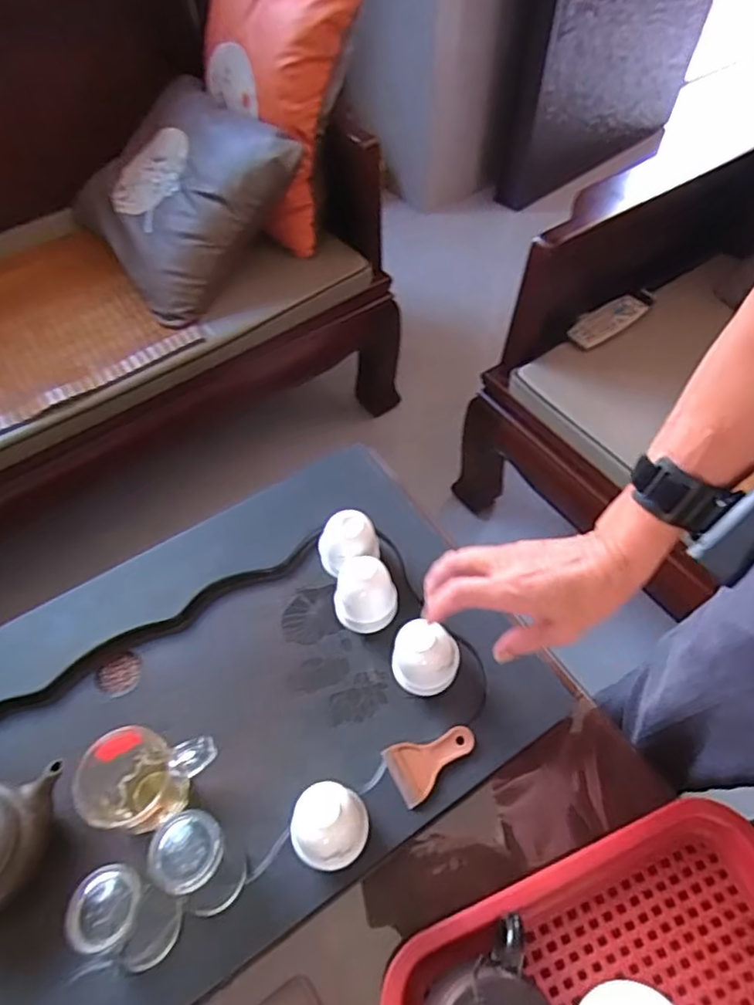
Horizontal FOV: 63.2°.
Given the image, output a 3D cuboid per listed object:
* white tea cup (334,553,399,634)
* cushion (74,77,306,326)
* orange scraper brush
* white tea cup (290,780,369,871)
[{"bbox_3d":[-0.010,0.087,0.581,0.056,0.066,0.056,0,56,0],"label":"white tea cup"},{"bbox_3d":[-0.343,-0.545,1.060,0.358,0.083,0.383,-46,69,13],"label":"cushion"},{"bbox_3d":[0.048,0.219,0.523,0.075,0.011,0.048,-22,59,-14],"label":"orange scraper brush"},{"bbox_3d":[-0.035,0.249,0.472,0.055,0.065,0.055,0,56,0],"label":"white tea cup"}]

